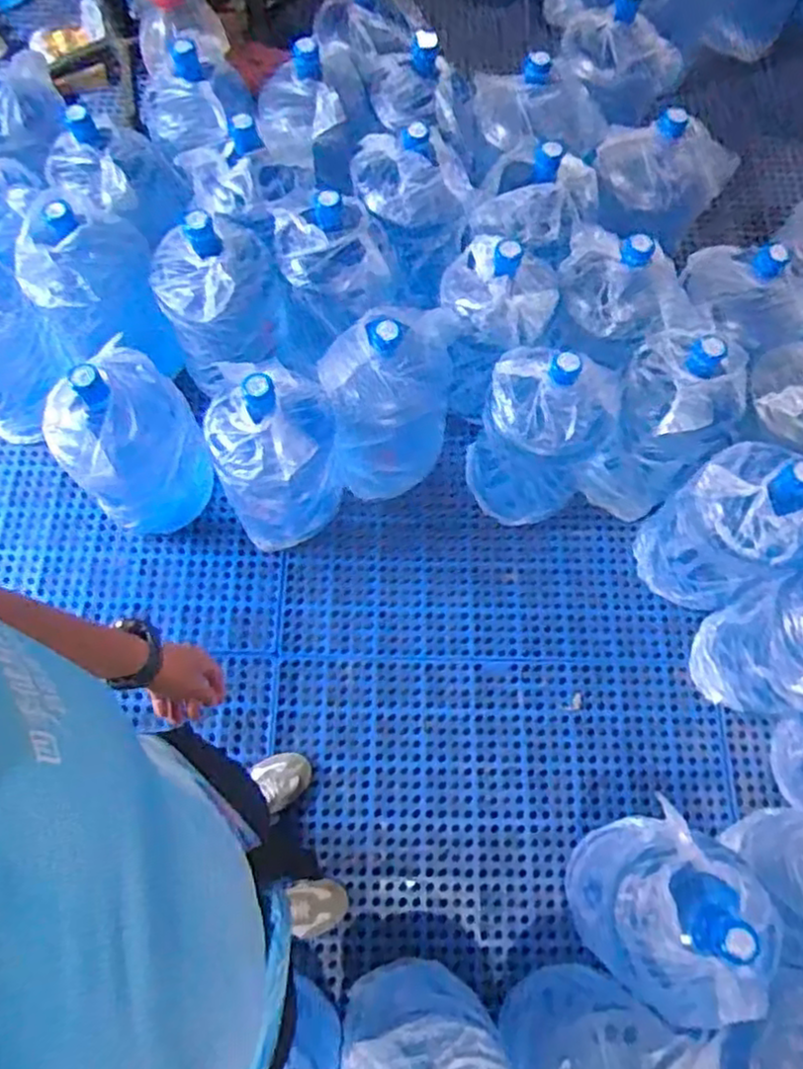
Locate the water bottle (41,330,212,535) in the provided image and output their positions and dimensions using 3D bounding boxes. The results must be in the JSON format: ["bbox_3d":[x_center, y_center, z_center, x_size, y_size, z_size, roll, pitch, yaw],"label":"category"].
[{"bbox_3d":[-0.563,-0.179,1.512,0.274,0.426,0.266,1,70,-2],"label":"water bottle"}]

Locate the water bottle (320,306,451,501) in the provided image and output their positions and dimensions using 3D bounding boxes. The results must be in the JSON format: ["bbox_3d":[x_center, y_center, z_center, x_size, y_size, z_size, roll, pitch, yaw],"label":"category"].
[{"bbox_3d":[-0.033,-0.293,1.535,0.256,0.390,0.249,4,70,0],"label":"water bottle"}]

